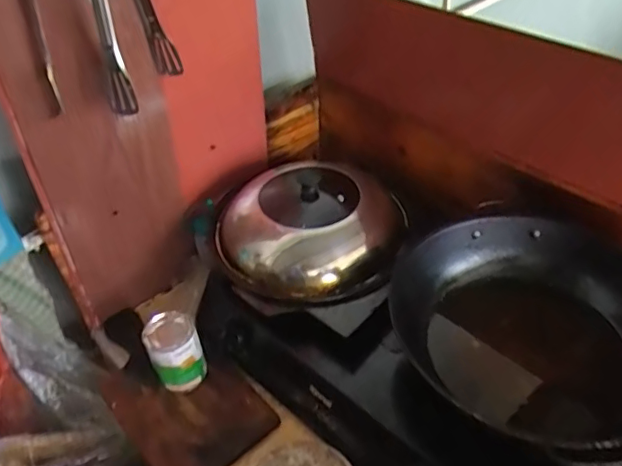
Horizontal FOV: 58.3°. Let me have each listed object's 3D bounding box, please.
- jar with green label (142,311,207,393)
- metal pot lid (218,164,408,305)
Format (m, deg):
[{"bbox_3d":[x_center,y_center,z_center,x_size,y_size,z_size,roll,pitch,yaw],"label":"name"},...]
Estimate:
[{"bbox_3d":[-0.201,0.176,0.825,0.071,0.098,0.070,-3,42,2],"label":"jar with green label"},{"bbox_3d":[0.007,-0.015,0.853,0.279,0.109,0.246,-20,44,-16],"label":"metal pot lid"}]

